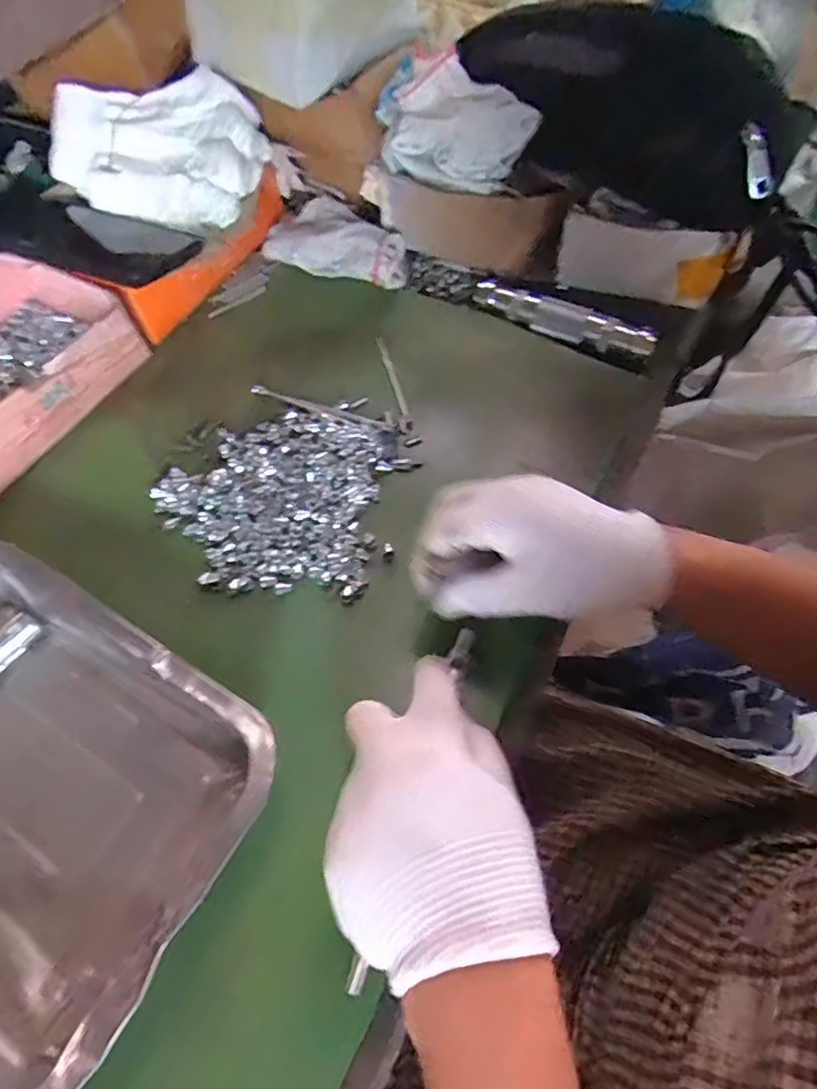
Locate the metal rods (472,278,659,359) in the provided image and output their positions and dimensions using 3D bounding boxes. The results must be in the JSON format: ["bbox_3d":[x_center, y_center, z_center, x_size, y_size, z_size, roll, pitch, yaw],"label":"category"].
[{"bbox_3d":[0.117,-0.172,0.455,0.140,0.020,0.023,23,64,14],"label":"metal rods"}]

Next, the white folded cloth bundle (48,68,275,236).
[{"bbox_3d":[-0.200,-0.306,0.472,0.164,0.052,0.101,10,101,11],"label":"white folded cloth bundle"}]

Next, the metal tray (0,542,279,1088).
[{"bbox_3d":[-0.204,0.112,0.300,0.251,0.036,0.177,28,65,17],"label":"metal tray"}]

